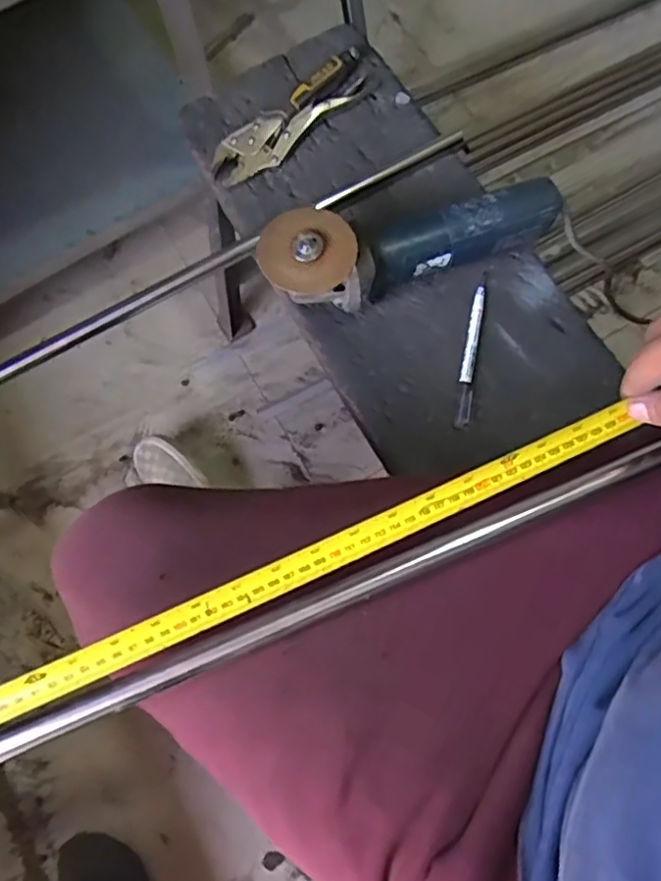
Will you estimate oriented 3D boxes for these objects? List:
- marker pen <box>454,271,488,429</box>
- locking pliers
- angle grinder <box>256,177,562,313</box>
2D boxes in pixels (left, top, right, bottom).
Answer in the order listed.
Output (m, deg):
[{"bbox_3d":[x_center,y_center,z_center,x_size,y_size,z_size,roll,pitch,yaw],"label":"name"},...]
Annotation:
[{"bbox_3d":[0.142,-0.093,0.650,0.014,0.014,0.166,9,74,5],"label":"marker pen"},{"bbox_3d":[-0.043,-0.358,0.725,0.205,0.016,0.056,-36,92,-6],"label":"locking pliers"},{"bbox_3d":[0.077,-0.202,0.643,0.294,0.092,0.088,-21,74,-4],"label":"angle grinder"}]

